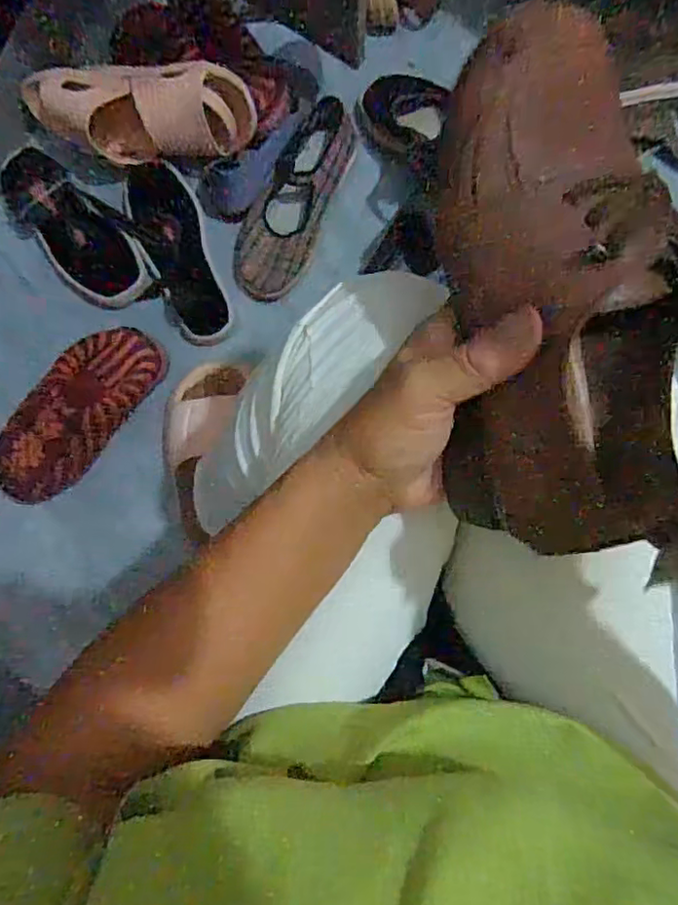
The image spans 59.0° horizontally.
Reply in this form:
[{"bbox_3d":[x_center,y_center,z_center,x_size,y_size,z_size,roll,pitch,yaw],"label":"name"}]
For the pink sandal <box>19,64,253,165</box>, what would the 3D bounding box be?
[{"bbox_3d":[-0.236,-0.403,0.699,0.277,0.083,0.087,6,85,2],"label":"pink sandal"}]

